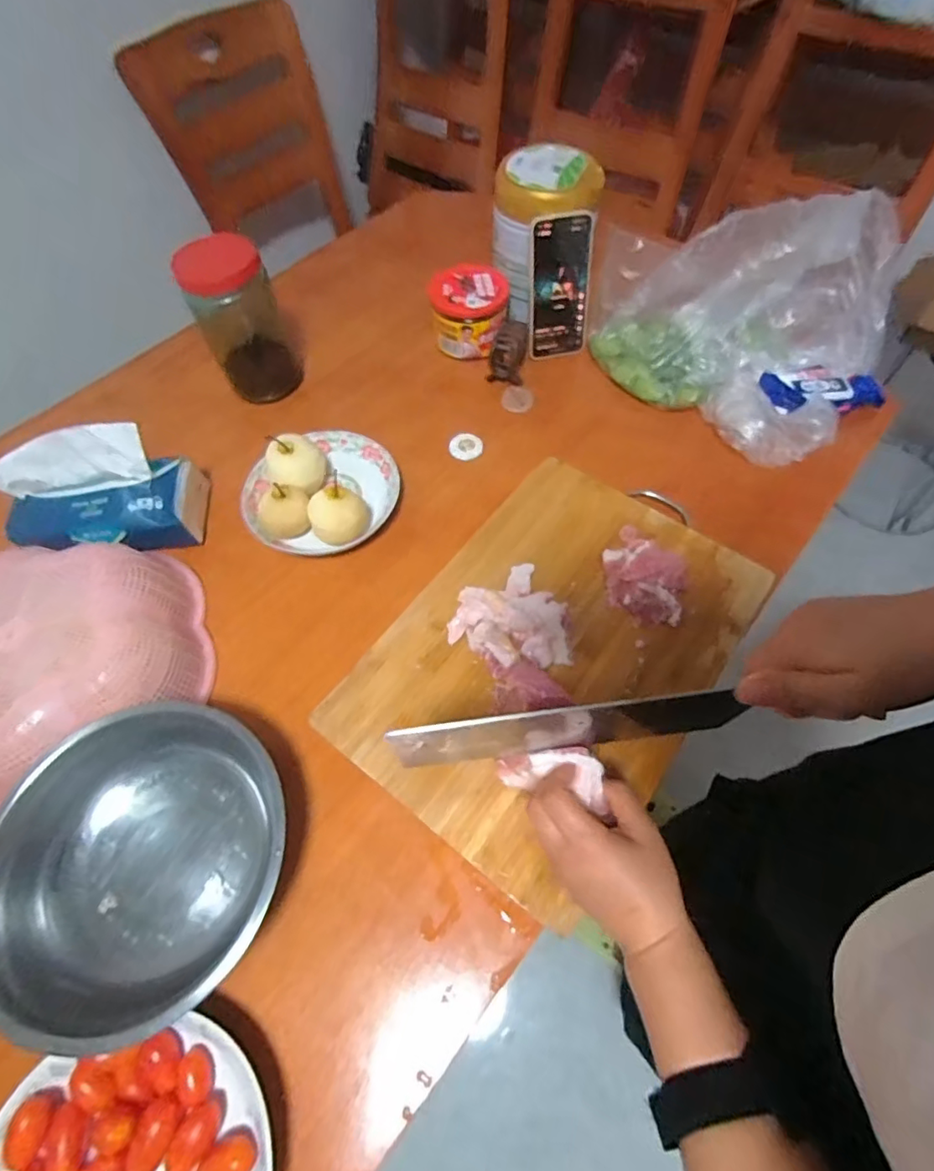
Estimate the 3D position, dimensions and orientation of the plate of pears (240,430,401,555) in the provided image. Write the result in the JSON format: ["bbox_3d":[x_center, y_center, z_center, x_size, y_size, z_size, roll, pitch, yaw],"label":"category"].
[{"bbox_3d":[-0.167,-0.115,0.601,0.156,0.075,0.169,-1,60,1],"label":"plate of pears"}]

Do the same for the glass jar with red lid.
[{"bbox_3d":[-0.277,-0.328,0.665,0.100,0.184,0.097,-23,62,-11],"label":"glass jar with red lid"}]

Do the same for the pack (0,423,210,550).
[{"bbox_3d":[-0.385,-0.091,0.564,0.184,0.116,0.088,-14,60,-6],"label":"pack"}]

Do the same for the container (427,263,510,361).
[{"bbox_3d":[0.004,-0.371,0.734,0.103,0.084,0.097,-4,60,-1],"label":"container"}]

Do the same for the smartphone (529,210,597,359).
[{"bbox_3d":[0.120,-0.378,0.684,0.079,0.161,0.011,-9,45,-4],"label":"smartphone"}]

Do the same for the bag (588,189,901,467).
[{"bbox_3d":[0.343,-0.338,0.658,0.261,0.176,0.340,-37,65,-18],"label":"bag"}]

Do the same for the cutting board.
[{"bbox_3d":[0.086,0.053,0.519,0.276,0.027,0.392,33,66,19],"label":"cutting board"}]

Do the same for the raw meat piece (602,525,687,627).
[{"bbox_3d":[0.181,-0.014,0.542,0.081,0.024,0.101,16,62,11],"label":"raw meat piece"}]

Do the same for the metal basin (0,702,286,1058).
[{"bbox_3d":[-0.253,0.208,0.415,0.209,0.058,0.222,4,60,4],"label":"metal basin"}]

